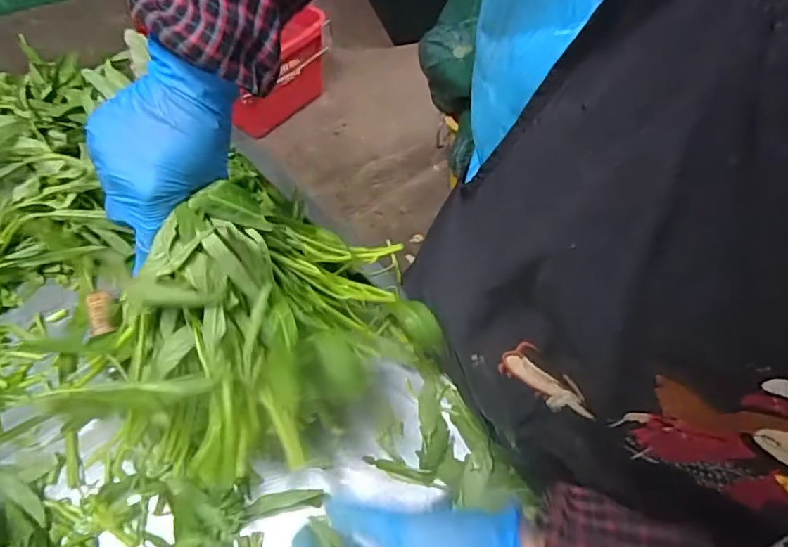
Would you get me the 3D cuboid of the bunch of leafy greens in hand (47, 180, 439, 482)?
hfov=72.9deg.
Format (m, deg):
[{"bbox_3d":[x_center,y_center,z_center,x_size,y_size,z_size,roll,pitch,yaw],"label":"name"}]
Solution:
[{"bbox_3d":[-0.101,0.045,0.407,0.103,0.194,0.238,34,60,23],"label":"bunch of leafy greens in hand"}]

